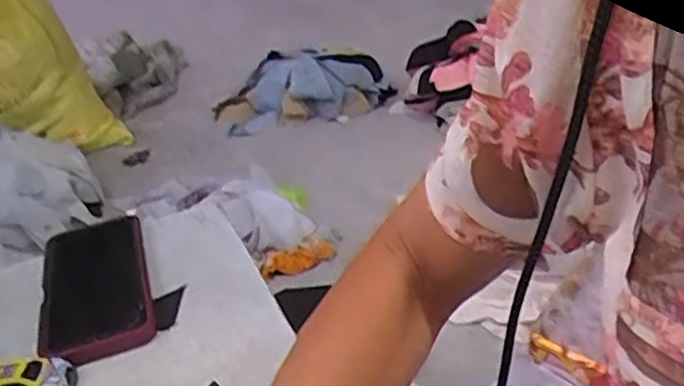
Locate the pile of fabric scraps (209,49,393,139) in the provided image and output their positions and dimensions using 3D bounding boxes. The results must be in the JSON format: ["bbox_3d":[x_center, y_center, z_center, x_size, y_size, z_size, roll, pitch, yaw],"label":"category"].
[{"bbox_3d":[-0.115,-0.284,1.861,0.448,0.119,0.291,-11,31,-3],"label":"pile of fabric scraps"}]

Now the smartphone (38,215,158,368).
[{"bbox_3d":[-0.192,0.072,0.545,0.081,0.020,0.168,-15,31,-13],"label":"smartphone"}]

